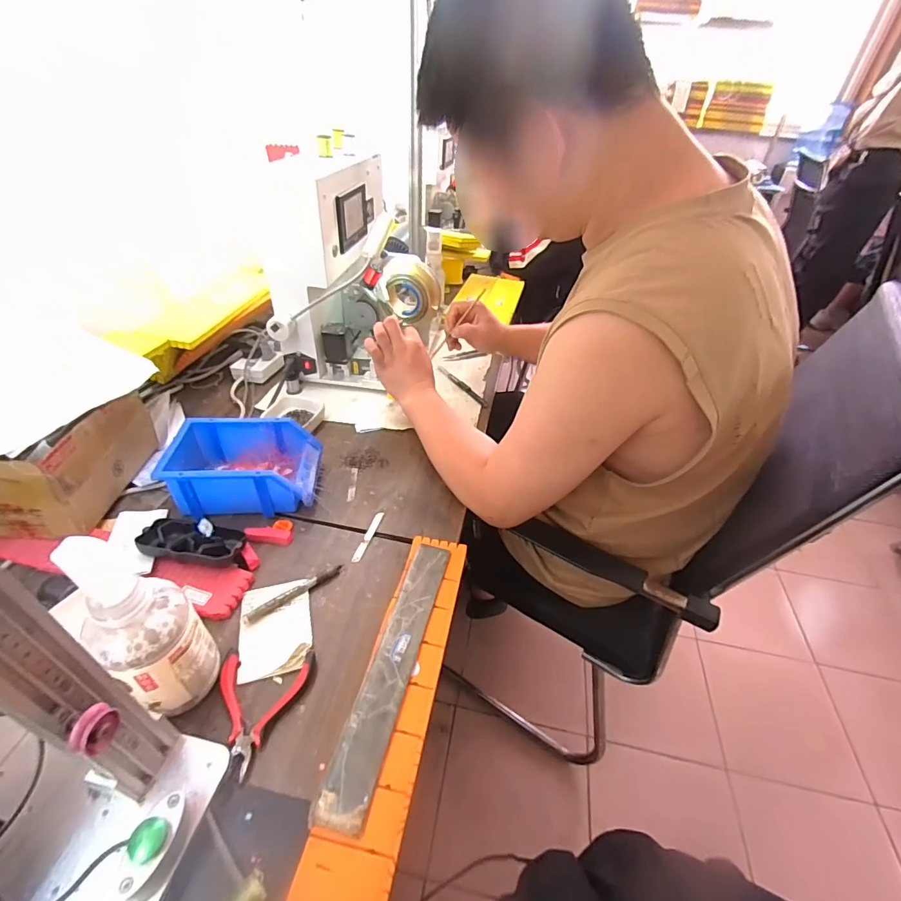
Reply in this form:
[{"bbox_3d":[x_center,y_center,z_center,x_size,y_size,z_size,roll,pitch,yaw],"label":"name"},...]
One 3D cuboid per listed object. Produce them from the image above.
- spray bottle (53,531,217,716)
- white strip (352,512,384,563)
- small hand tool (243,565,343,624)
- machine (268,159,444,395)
[{"bbox_3d":[-0.248,0.148,0.372,0.062,0.200,0.066,29,46,27],"label":"spray bottle"},{"bbox_3d":[-0.107,0.111,0.584,0.011,0.004,0.084,13,41,11],"label":"white strip"},{"bbox_3d":[-0.175,0.159,0.511,0.114,0.010,0.013,-25,48,-30],"label":"small hand tool"},{"bbox_3d":[-0.163,-0.323,0.834,0.271,0.316,0.293,1,40,-3],"label":"machine"}]

